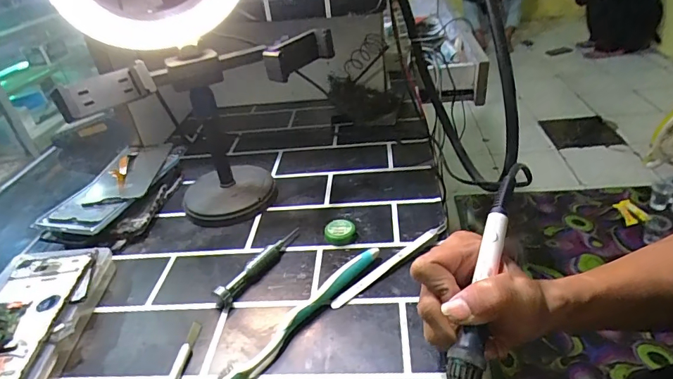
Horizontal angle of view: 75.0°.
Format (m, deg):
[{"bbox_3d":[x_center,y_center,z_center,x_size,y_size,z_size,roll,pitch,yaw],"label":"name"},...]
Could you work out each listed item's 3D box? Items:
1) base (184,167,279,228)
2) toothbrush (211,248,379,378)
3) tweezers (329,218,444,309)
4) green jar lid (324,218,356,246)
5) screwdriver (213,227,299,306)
[{"bbox_3d":[-0.125,0.004,0.514,0.104,0.027,0.098,-6,33,4],"label":"base"},{"bbox_3d":[-0.027,0.102,0.351,0.184,0.015,0.023,-31,39,-31],"label":"toothbrush"},{"bbox_3d":[0.055,0.063,0.398,0.143,0.010,0.011,-27,37,-27],"label":"tweezers"},{"bbox_3d":[0.004,0.042,0.440,0.031,0.013,0.031,-7,33,2],"label":"green jar lid"},{"bbox_3d":[-0.069,0.066,0.413,0.017,0.018,0.116,12,38,28],"label":"screwdriver"}]

